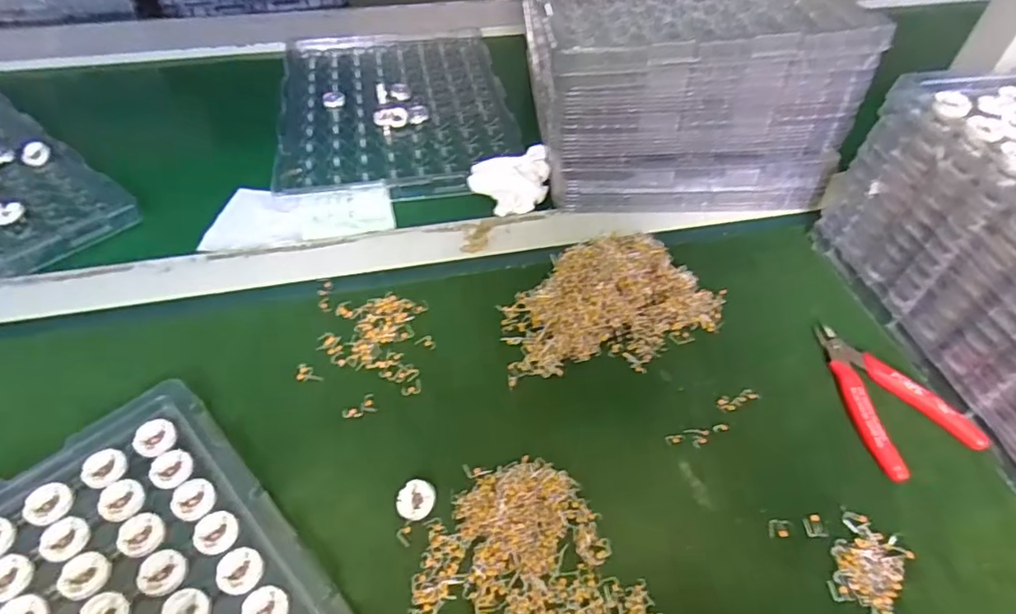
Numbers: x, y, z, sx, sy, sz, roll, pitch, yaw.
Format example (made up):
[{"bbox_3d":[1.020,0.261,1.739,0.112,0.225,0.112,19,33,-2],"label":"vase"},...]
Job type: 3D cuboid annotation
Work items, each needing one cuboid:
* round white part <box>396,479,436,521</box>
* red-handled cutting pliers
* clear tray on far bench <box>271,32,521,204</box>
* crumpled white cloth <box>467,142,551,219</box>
[{"bbox_3d":[-0.057,0.120,0.361,0.024,0.008,0.024,-6,64,12],"label":"round white part"},{"bbox_3d":[0.272,0.061,0.424,0.078,0.014,0.120,-13,50,-14],"label":"red-handled cutting pliers"},{"bbox_3d":[-0.131,-0.243,0.682,0.255,0.015,0.354,-7,49,-9],"label":"clear tray on far bench"},{"bbox_3d":[0.002,-0.117,0.555,0.072,0.038,0.070,3,48,0],"label":"crumpled white cloth"}]

